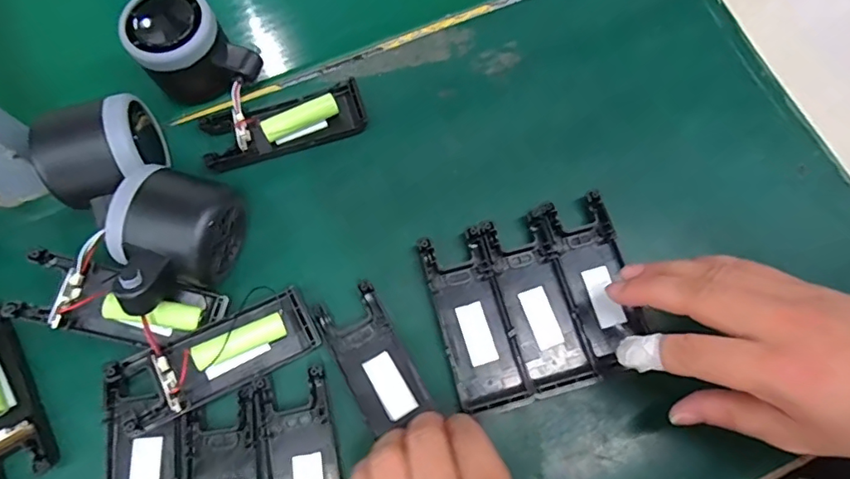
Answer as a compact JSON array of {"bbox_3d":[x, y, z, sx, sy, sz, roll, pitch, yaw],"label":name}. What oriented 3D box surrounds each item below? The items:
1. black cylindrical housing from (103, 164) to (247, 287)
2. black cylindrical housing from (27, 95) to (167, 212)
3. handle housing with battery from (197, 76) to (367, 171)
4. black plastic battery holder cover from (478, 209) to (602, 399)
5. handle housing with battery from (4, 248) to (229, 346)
[{"bbox_3d":[-0.134,-0.007,0.291,0.057,0.044,0.054,18,74,6],"label":"black cylindrical housing"},{"bbox_3d":[-0.186,-0.049,0.304,0.057,0.053,0.055,-23,74,-6],"label":"black cylindrical housing"},{"bbox_3d":[-0.091,-0.077,0.336,0.102,0.015,0.045,-18,73,-5],"label":"handle housing with battery"},{"bbox_3d":[0.066,0.035,0.305,0.039,0.012,0.101,-16,73,-4],"label":"black plastic battery holder cover"},{"bbox_3d":[-0.165,0.035,0.288,0.102,0.023,0.040,10,70,-9],"label":"handle housing with battery"}]

